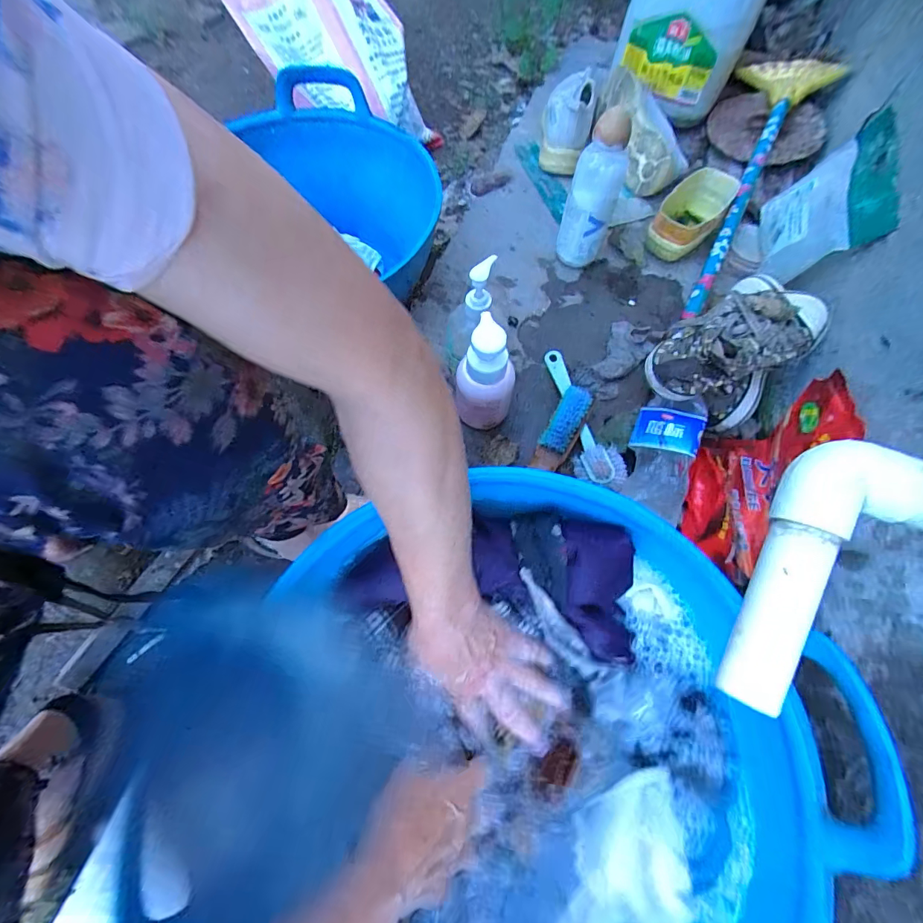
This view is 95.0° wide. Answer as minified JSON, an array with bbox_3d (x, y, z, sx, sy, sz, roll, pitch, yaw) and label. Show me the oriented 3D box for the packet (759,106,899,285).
[{"bbox_3d":[0.488,-0.351,0.576,0.028,0.160,0.233,33,67,-19],"label":"packet"}]

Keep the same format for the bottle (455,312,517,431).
[{"bbox_3d":[0.027,-0.095,0.493,0.063,0.161,0.061,0,69,-2],"label":"bottle"}]

